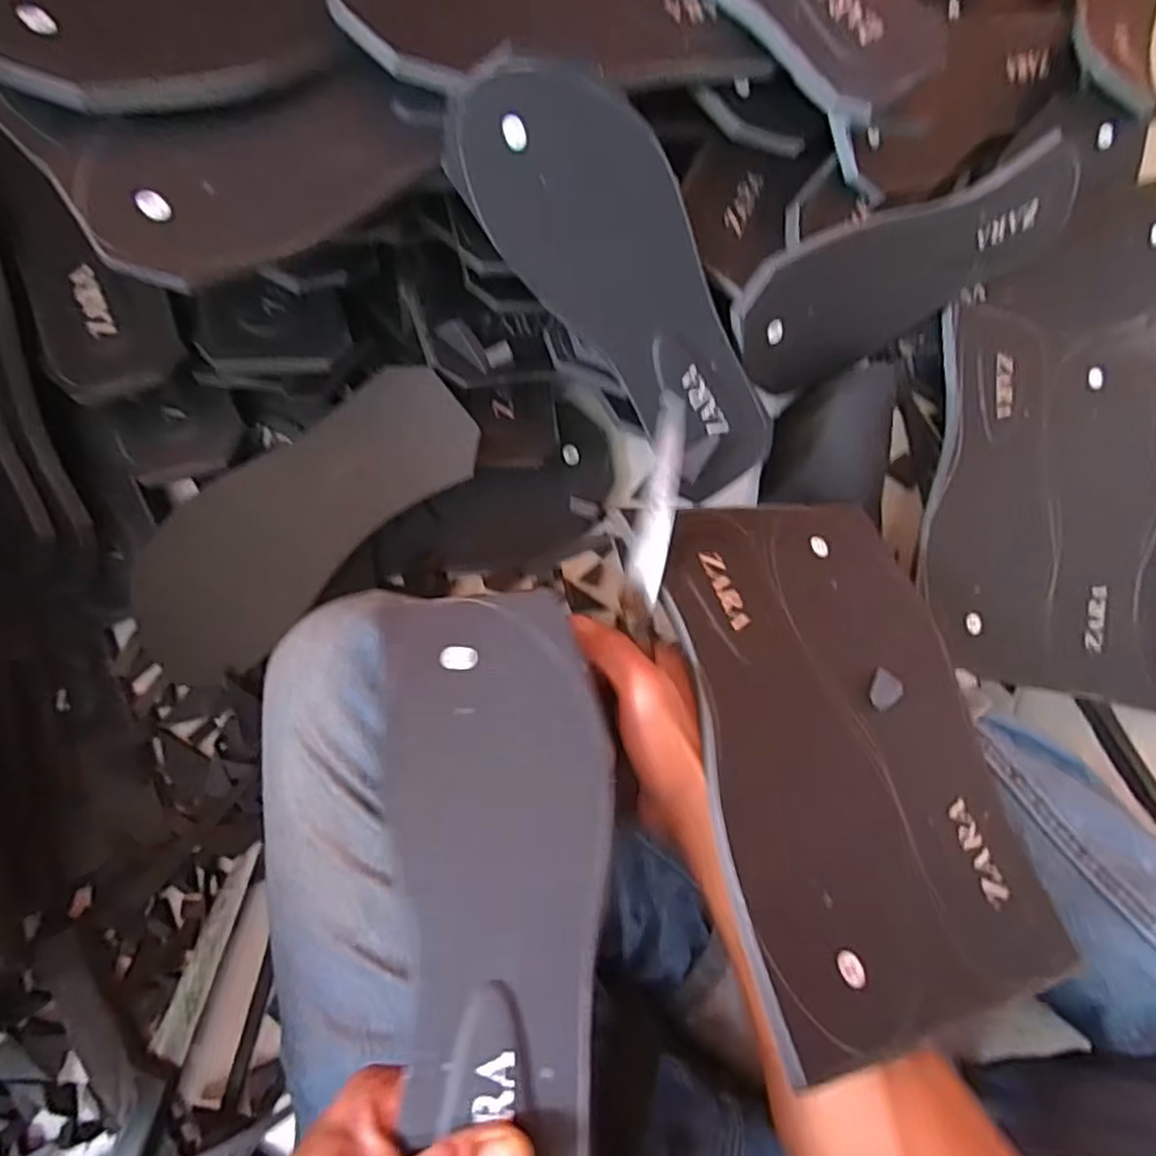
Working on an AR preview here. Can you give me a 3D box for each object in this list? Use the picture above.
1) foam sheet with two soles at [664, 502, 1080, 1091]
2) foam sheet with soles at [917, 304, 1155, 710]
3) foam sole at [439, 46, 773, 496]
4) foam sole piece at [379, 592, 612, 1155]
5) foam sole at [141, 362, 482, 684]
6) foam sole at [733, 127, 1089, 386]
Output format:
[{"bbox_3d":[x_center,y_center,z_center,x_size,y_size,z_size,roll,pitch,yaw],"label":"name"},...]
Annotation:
[{"bbox_3d":[0.136,0.071,0.337,0.171,0.010,0.258,2,58,-20],"label":"foam sheet with two soles"},{"bbox_3d":[0.484,-0.036,0.473,0.496,0.045,0.276,11,84,-2],"label":"foam sheet with soles"},{"bbox_3d":[0.036,-0.161,0.377,0.095,0.017,0.253,-40,115,3],"label":"foam sole"},{"bbox_3d":[-0.029,0.127,0.269,0.094,0.007,0.255,-10,67,1],"label":"foam sole piece"},{"bbox_3d":[-0.181,-0.032,0.413,0.259,0.012,0.095,-40,101,10],"label":"foam sole"},{"bbox_3d":[0.211,-0.194,0.434,0.252,0.099,0.017,-27,53,-8],"label":"foam sole"}]

